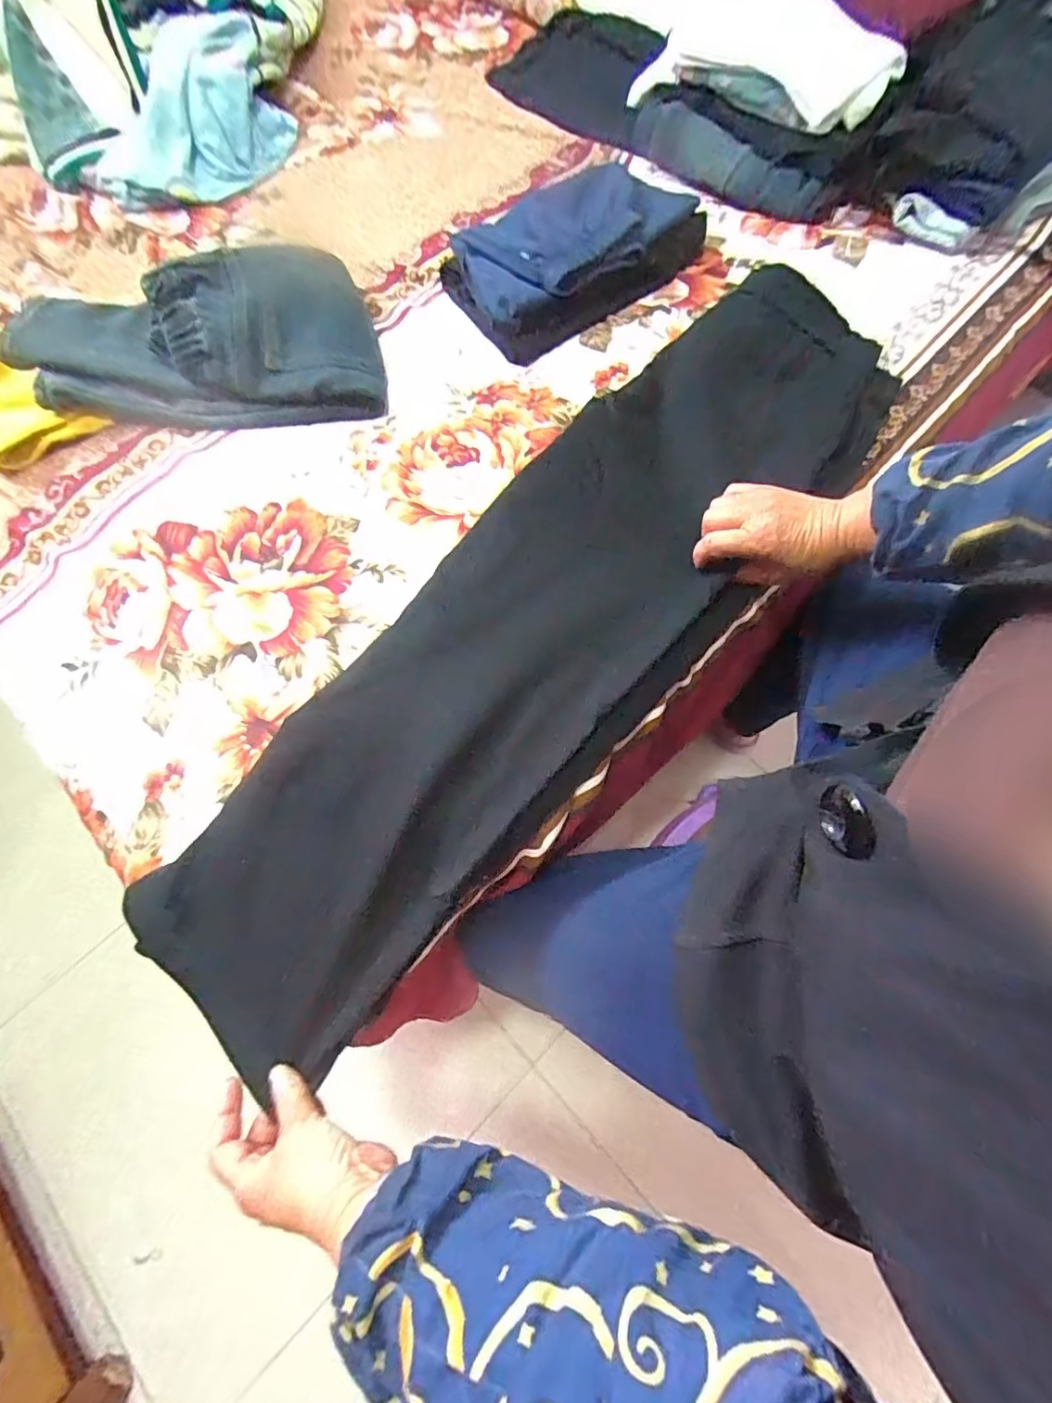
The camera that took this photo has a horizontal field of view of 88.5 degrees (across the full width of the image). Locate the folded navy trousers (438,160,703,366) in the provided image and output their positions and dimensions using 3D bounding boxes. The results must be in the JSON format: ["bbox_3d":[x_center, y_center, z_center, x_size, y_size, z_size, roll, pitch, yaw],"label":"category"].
[{"bbox_3d":[0.056,-0.529,0.629,0.292,0.064,0.169,-36,73,-13],"label":"folded navy trousers"}]

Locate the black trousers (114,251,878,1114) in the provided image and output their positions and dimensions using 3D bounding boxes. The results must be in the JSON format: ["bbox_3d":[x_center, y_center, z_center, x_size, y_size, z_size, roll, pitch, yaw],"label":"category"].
[{"bbox_3d":[0.041,-0.072,0.486,0.248,0.063,0.830,38,78,14],"label":"black trousers"}]

